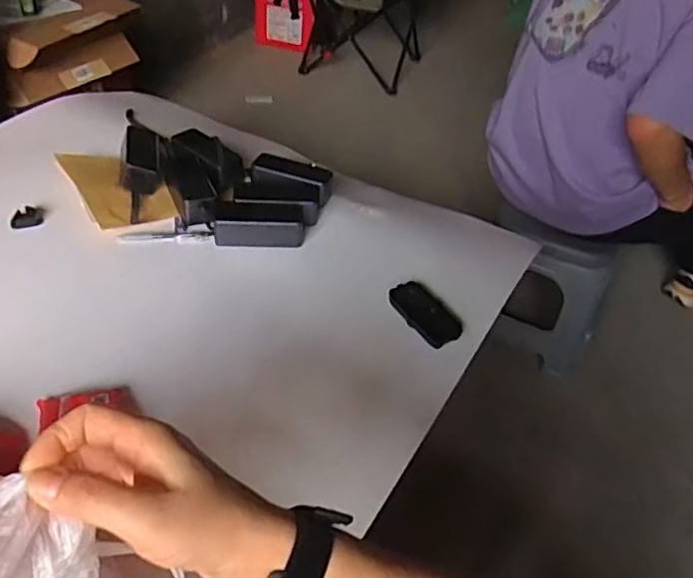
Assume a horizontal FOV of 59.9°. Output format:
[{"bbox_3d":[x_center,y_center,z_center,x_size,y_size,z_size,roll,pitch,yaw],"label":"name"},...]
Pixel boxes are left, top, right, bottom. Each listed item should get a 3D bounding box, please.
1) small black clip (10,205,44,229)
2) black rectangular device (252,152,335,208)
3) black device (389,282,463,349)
[{"bbox_3d":[-0.465,-0.104,0.874,0.043,0.019,0.024,-16,48,-23],"label":"small black clip"},{"bbox_3d":[-0.089,-0.180,0.989,0.131,0.041,0.061,17,44,9],"label":"black rectangular device"},{"bbox_3d":[0.105,0.031,0.801,0.062,0.012,0.108,-19,49,-26],"label":"black device"}]

